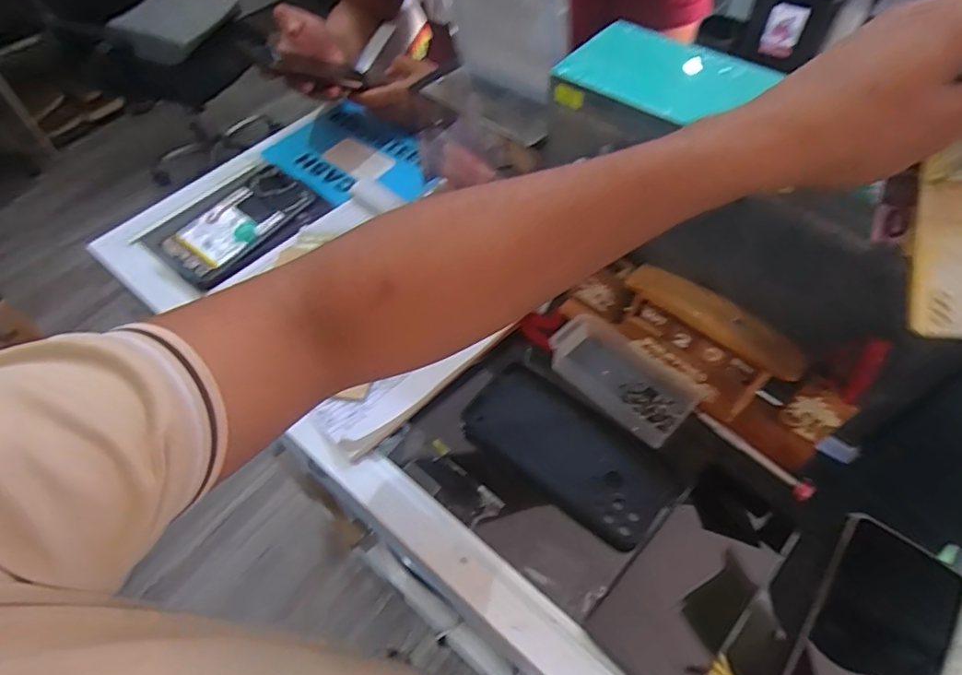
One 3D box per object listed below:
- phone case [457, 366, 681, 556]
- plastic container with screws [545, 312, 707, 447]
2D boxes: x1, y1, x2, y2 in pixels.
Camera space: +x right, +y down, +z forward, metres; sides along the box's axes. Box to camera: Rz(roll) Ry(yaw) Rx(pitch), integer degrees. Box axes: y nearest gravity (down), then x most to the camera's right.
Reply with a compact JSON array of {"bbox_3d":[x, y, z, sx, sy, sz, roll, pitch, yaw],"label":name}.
[{"bbox_3d":[0.068,0.093,0.432,0.164,0.011,0.077,37,79,20],"label":"phone case"},{"bbox_3d":[0.119,0.033,0.457,0.057,0.031,0.119,-39,61,-23],"label":"plastic container with screws"}]

